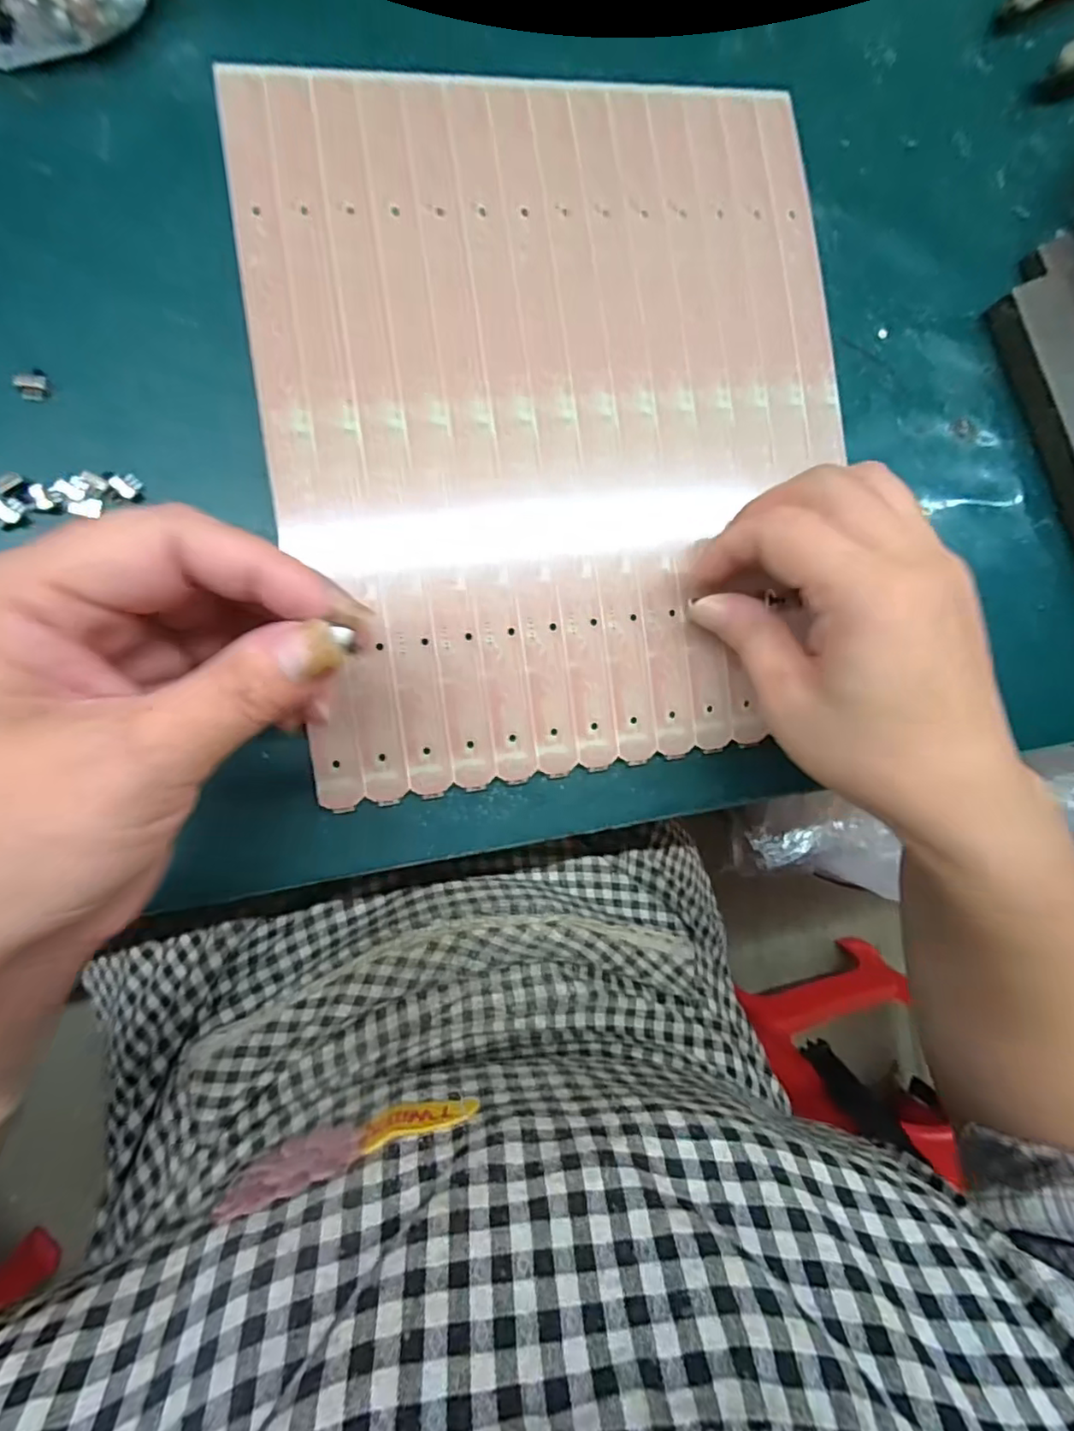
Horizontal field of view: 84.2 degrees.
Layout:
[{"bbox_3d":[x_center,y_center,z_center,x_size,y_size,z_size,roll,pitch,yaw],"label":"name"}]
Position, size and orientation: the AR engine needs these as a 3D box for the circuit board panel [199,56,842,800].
[{"bbox_3d":[0.014,-0.119,0.244,0.232,0.007,0.280,-8,91,-10],"label":"circuit board panel"}]

